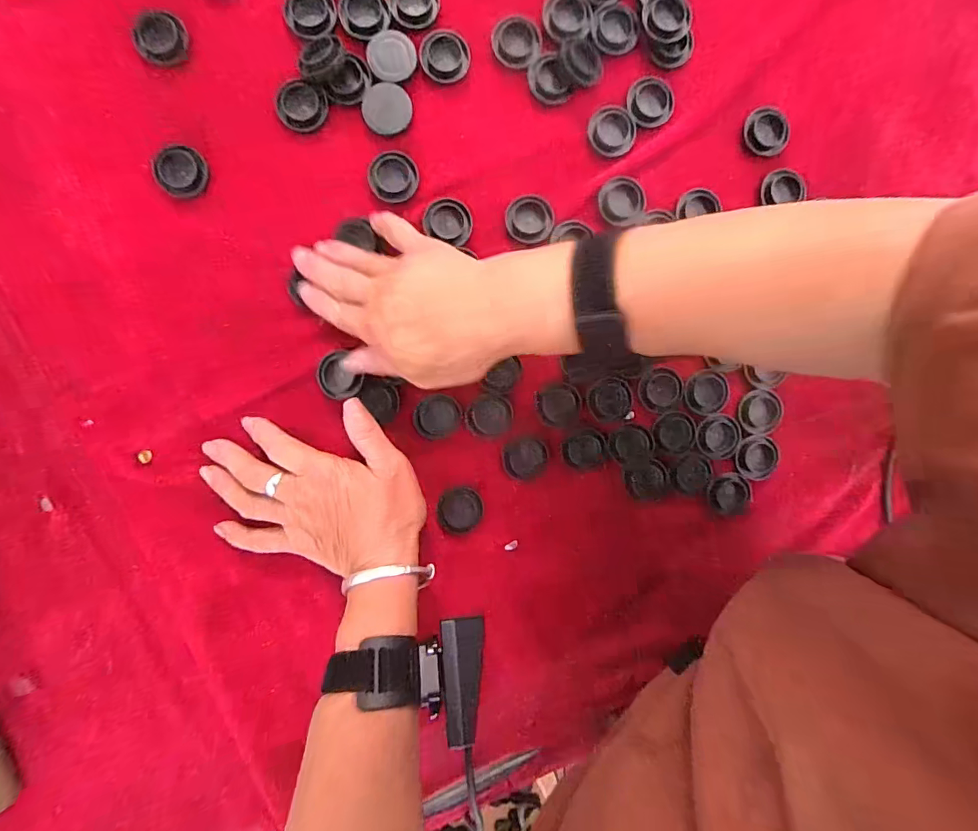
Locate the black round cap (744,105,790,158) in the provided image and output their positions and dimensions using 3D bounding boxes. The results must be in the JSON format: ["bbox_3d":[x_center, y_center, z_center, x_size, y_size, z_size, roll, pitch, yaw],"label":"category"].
[{"bbox_3d":[0.200,-0.204,0.340,0.030,0.005,0.033,0,94,-4],"label":"black round cap"}]

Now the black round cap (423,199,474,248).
[{"bbox_3d":[-0.027,-0.135,0.326,0.032,0.005,0.028,16,92,-5],"label":"black round cap"}]

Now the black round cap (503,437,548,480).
[{"bbox_3d":[0.026,0.031,0.339,0.031,0.004,0.028,-4,94,-4],"label":"black round cap"}]

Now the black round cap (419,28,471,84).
[{"bbox_3d":[-0.030,-0.243,0.320,0.033,0.006,0.030,0,94,-4],"label":"black round cap"}]

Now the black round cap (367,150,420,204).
[{"bbox_3d":[-0.064,-0.163,0.320,0.032,0.006,0.033,0,94,-4],"label":"black round cap"}]

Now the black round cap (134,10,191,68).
[{"bbox_3d":[-0.209,-0.240,0.301,0.029,0.011,0.026,-10,94,-3],"label":"black round cap"}]

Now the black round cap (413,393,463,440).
[{"bbox_3d":[-0.035,0.001,0.328,0.033,0.004,0.030,0,94,-4],"label":"black round cap"}]

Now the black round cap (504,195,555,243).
[{"bbox_3d":[0.028,-0.136,0.331,0.032,0.010,0.031,0,94,-4],"label":"black round cap"}]

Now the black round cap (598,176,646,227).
[{"bbox_3d":[0.093,-0.150,0.333,0.032,0.010,0.030,0,94,-4],"label":"black round cap"}]

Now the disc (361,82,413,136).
[{"bbox_3d":[-0.068,-0.206,0.317,0.032,0.006,0.031,0,94,-4],"label":"disc"}]

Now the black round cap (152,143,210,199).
[{"bbox_3d":[-0.202,-0.160,0.310,0.030,0.010,0.031,0,94,-4],"label":"black round cap"}]

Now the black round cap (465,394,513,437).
[{"bbox_3d":[0.000,0.000,0.333,0.033,0.004,0.028,-7,94,-4],"label":"black round cap"}]

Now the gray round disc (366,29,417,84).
[{"bbox_3d":[-0.065,-0.240,0.314,0.032,0.004,0.032,0,94,-4],"label":"gray round disc"}]

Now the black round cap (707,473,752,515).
[{"bbox_3d":[0.179,0.058,0.350,0.033,0.004,0.031,0,94,-4],"label":"black round cap"}]

